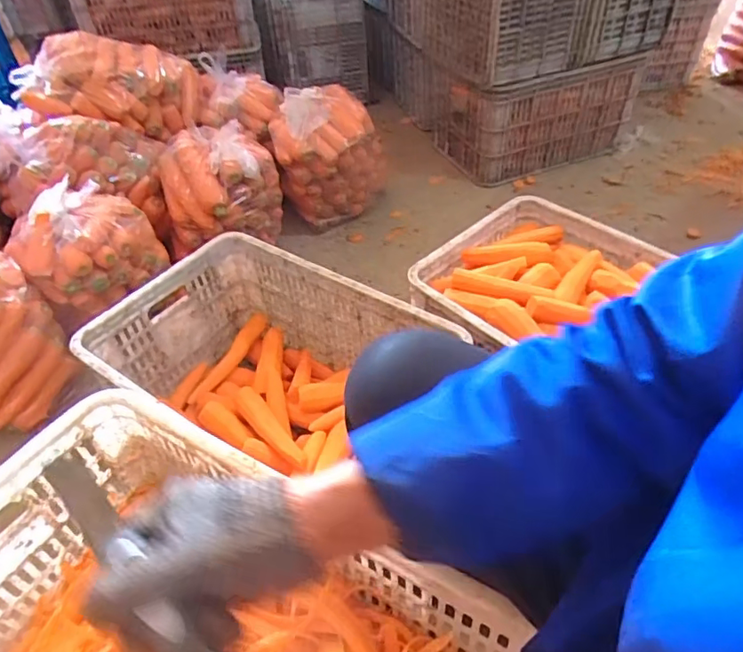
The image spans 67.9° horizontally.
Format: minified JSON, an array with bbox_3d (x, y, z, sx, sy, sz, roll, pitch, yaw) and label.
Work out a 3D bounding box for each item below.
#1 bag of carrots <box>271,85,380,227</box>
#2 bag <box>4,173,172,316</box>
[{"bbox_3d":[-0.108,-0.430,1.428,0.271,0.314,0.198,-1,45,2],"label":"bag of carrots"},{"bbox_3d":[-0.548,-0.161,1.084,0.257,0.176,0.176,-36,53,-28],"label":"bag"}]

